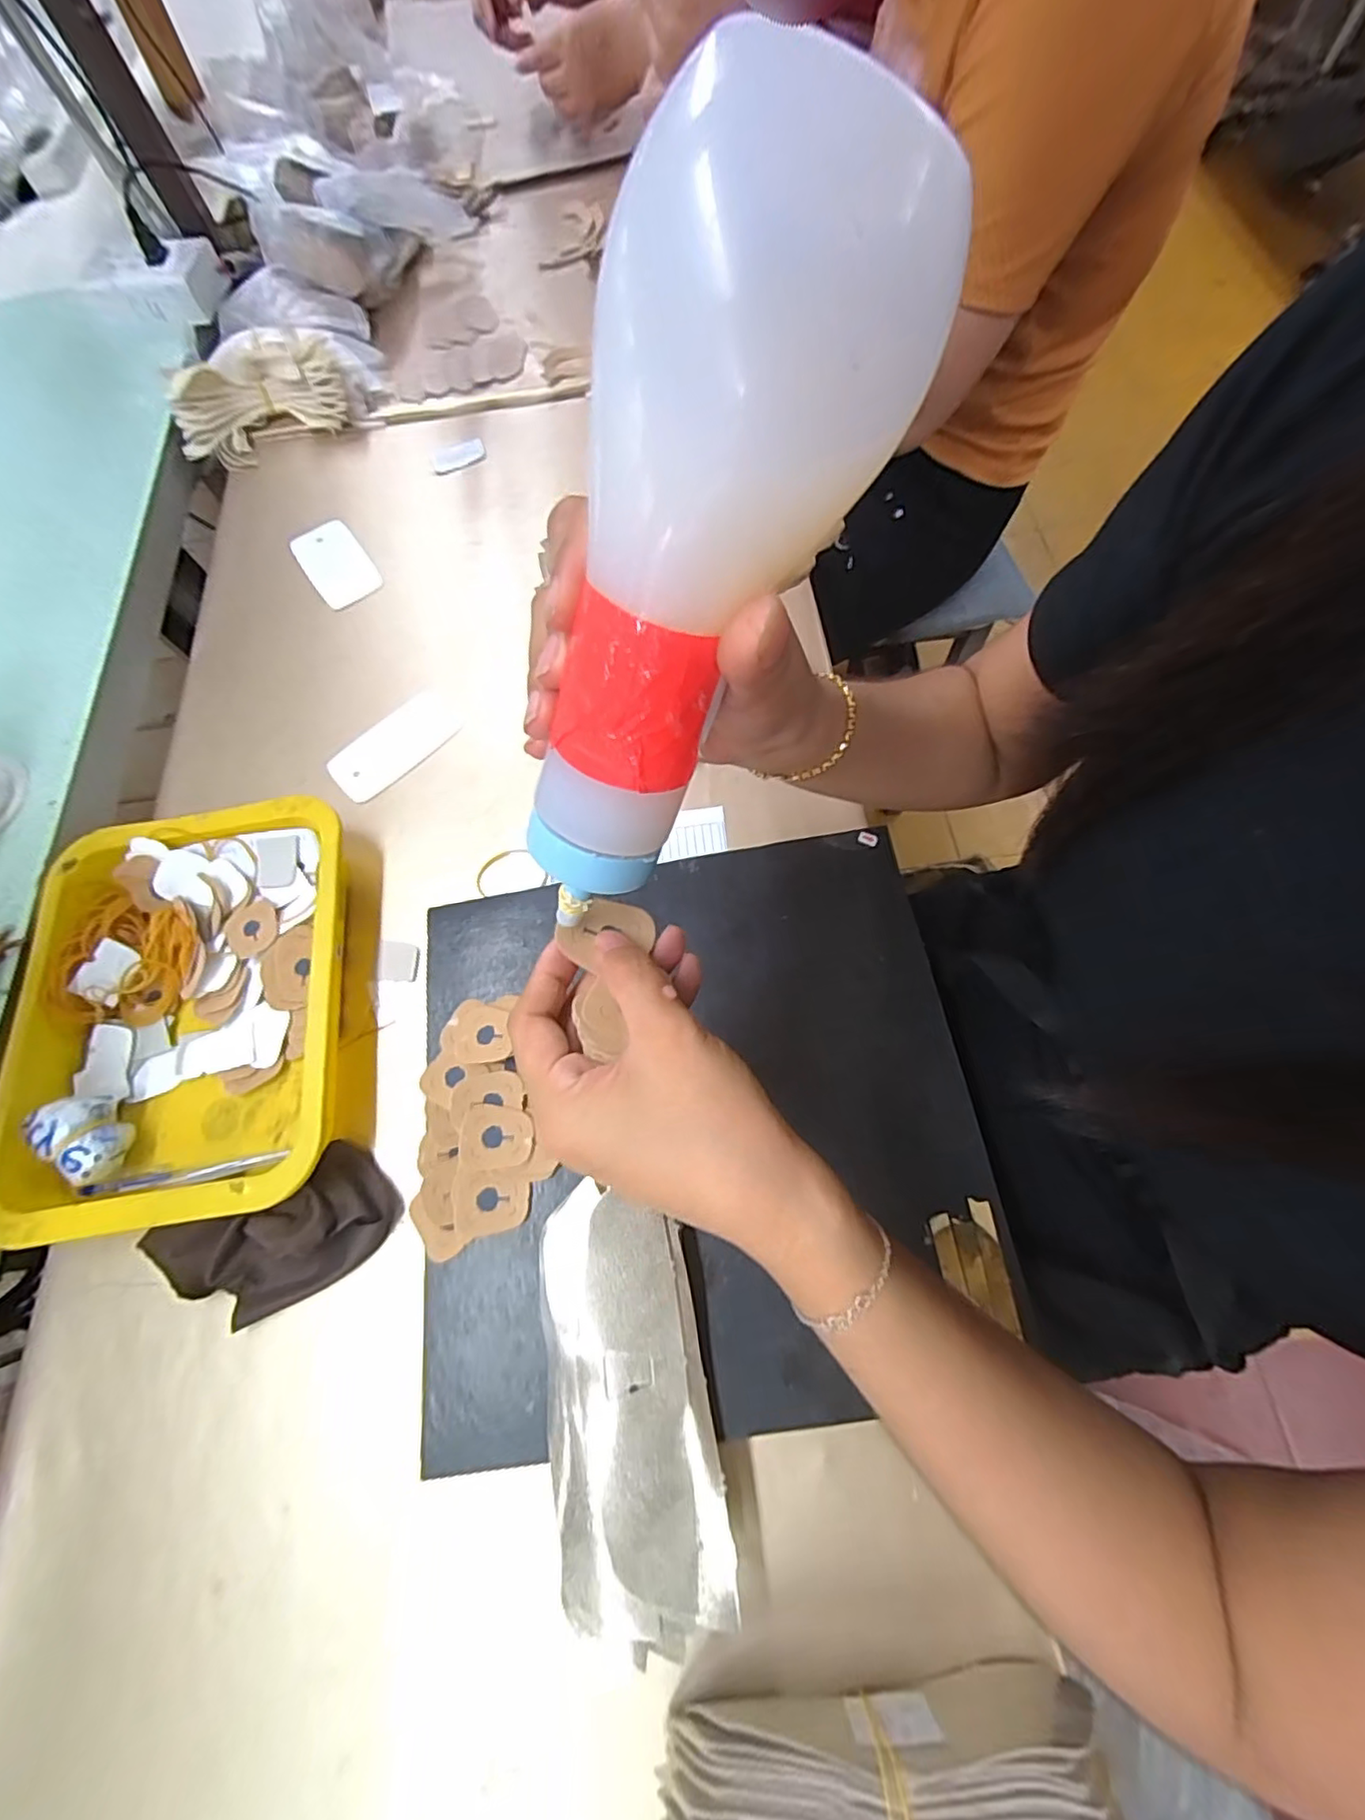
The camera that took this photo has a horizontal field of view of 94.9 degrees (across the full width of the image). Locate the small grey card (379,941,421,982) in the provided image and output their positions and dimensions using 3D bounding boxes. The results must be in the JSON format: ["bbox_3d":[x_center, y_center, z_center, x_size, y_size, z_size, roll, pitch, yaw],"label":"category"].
[{"bbox_3d":[-0.191,0.034,0.419,0.027,0.004,0.026,1,69,2],"label":"small grey card"}]

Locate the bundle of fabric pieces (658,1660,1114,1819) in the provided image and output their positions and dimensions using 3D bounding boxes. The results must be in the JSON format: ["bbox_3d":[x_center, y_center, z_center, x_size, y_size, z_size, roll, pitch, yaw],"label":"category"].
[{"bbox_3d":[0.079,0.352,0.252,0.171,0.057,0.045,-4,69,0],"label":"bundle of fabric pieces"}]

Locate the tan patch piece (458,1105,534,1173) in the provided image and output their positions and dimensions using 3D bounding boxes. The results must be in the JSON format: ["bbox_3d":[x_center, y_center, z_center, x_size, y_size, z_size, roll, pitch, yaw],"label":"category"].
[{"bbox_3d":[-0.102,0.125,0.344,0.037,0.007,0.033,-3,69,0],"label":"tan patch piece"}]

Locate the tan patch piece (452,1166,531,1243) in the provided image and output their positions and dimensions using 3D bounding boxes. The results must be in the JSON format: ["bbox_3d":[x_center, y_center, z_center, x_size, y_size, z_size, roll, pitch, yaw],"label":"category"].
[{"bbox_3d":[-0.103,0.156,0.335,0.039,0.005,0.033,-9,69,-2],"label":"tan patch piece"}]

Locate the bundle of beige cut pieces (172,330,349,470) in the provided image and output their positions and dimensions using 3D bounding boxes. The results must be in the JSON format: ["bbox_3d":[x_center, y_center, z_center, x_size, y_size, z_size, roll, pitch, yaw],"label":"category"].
[{"bbox_3d":[-0.406,-0.492,0.597,0.151,0.062,0.077,-25,70,-8],"label":"bundle of beige cut pieces"}]

